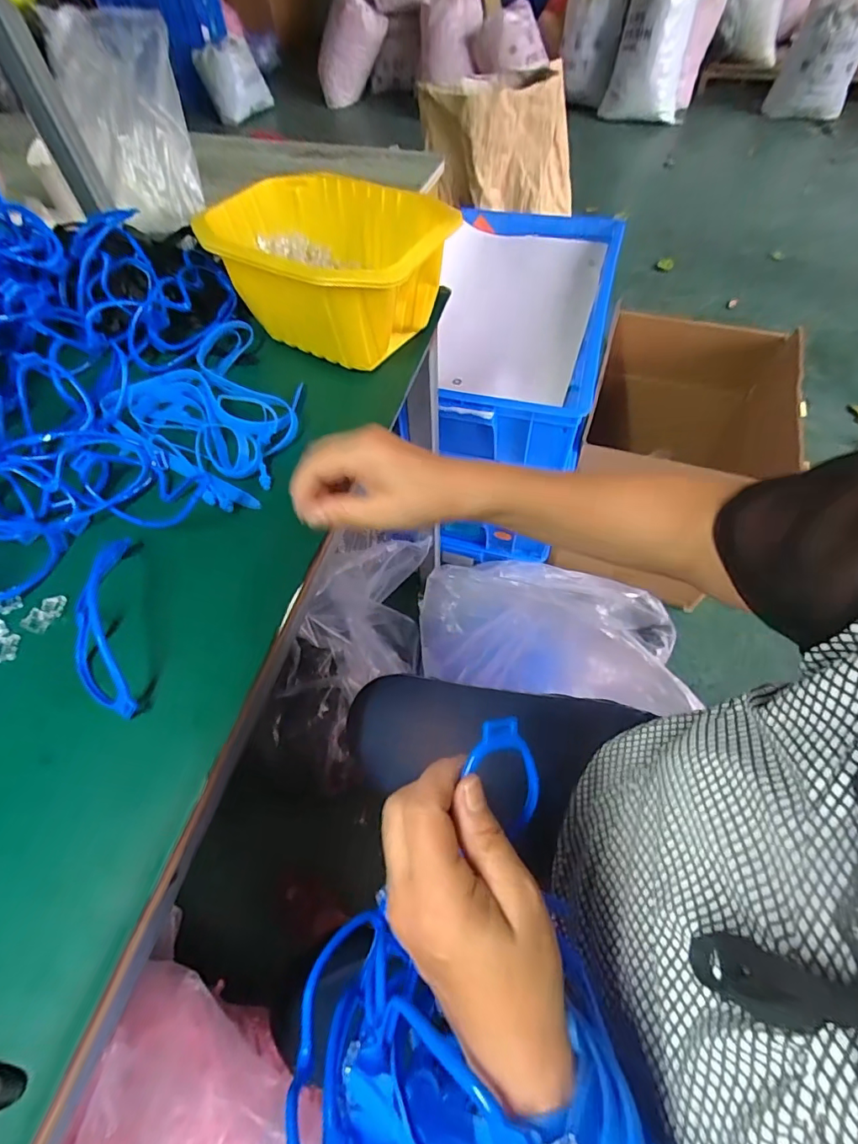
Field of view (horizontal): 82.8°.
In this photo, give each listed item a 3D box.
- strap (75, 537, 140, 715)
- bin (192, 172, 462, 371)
[{"bbox_3d":[-0.242,0.033,0.359,0.042,0.026,0.156,-17,58,-7],"label":"strap"},{"bbox_3d":[-0.103,-0.310,0.507,0.259,0.110,0.165,35,66,22],"label":"bin"}]

